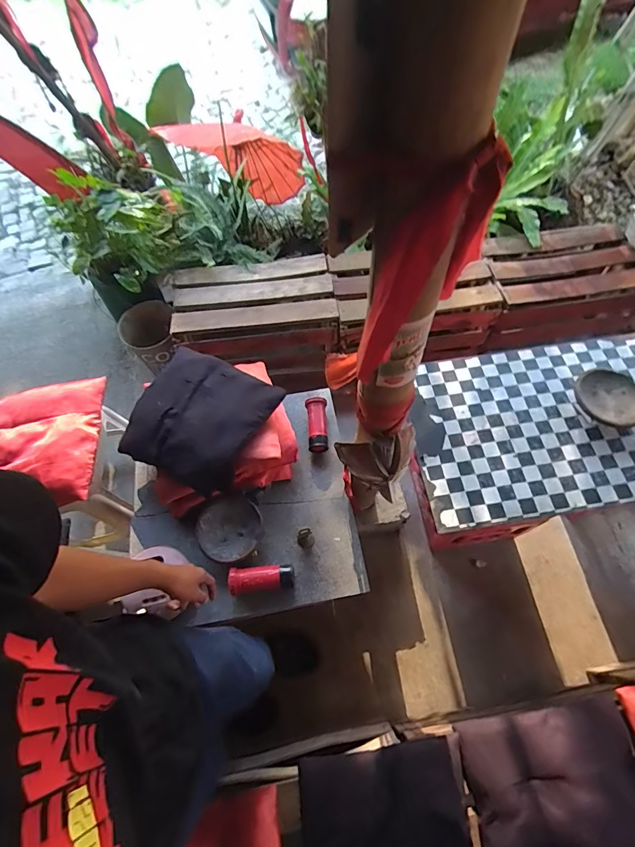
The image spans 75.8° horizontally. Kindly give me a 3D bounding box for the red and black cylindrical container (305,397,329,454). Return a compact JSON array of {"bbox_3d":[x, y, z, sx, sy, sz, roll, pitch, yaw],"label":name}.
[{"bbox_3d":[0.000,0.000,1.189,0.058,0.058,0.158,-5,63,0],"label":"red and black cylindrical container"}]

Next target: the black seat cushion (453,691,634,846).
[{"bbox_3d":[0.527,0.804,0.827,0.390,0.093,0.380,-10,63,-3],"label":"black seat cushion"}]

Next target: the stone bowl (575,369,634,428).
[{"bbox_3d":[0.726,-0.057,1.019,0.157,0.067,0.130,33,69,17],"label":"stone bowl"}]

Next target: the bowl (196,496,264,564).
[{"bbox_3d":[-0.223,0.274,1.054,0.156,0.075,0.151,-1,63,2],"label":"bowl"}]

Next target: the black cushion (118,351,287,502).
[{"bbox_3d":[-0.317,-0.019,1.072,0.333,0.106,0.321,23,67,13],"label":"black cushion"}]

